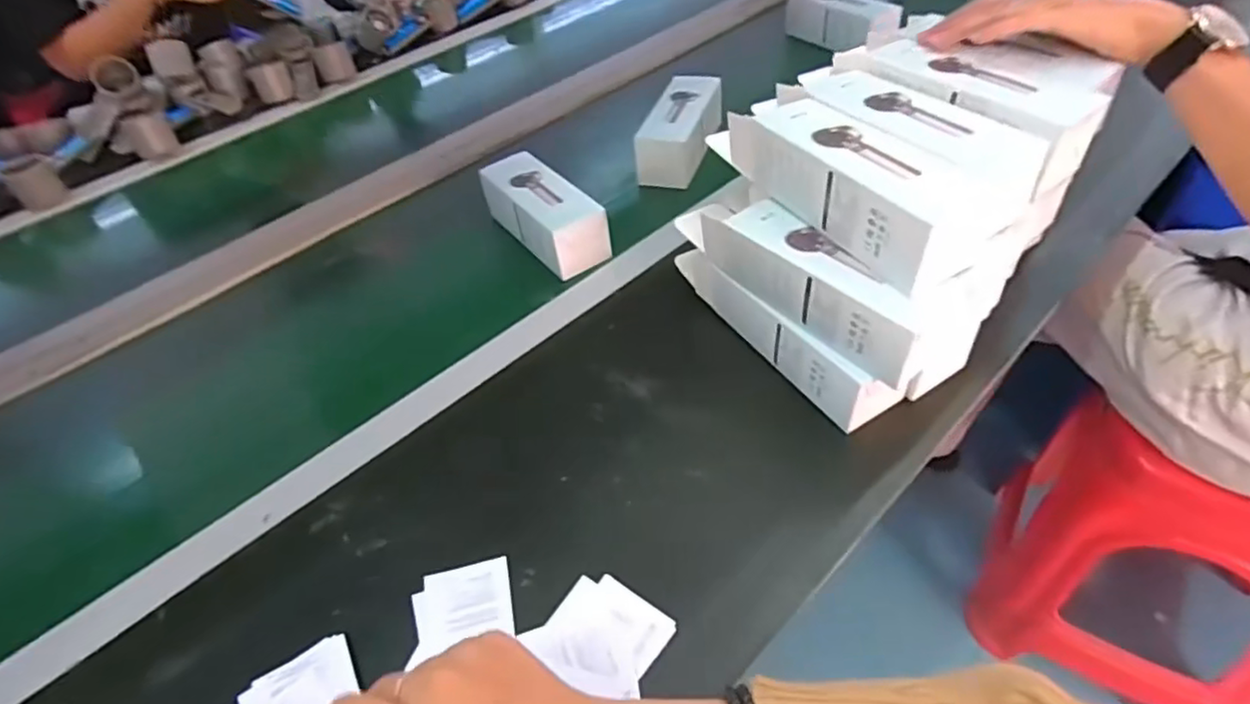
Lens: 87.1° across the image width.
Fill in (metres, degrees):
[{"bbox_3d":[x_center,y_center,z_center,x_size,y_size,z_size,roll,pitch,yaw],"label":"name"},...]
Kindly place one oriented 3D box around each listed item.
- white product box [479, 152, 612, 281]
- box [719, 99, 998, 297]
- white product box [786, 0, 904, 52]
[{"bbox_3d":[-0.085,-0.146,0.685,0.063,0.052,0.167,-28,48,-21],"label":"white product box"},{"bbox_3d":[0.152,-0.123,0.462,0.072,0.059,0.200,-30,48,-23],"label":"box"},{"bbox_3d":[0.317,-0.483,0.971,0.072,0.079,0.173,-25,48,-19],"label":"white product box"}]

